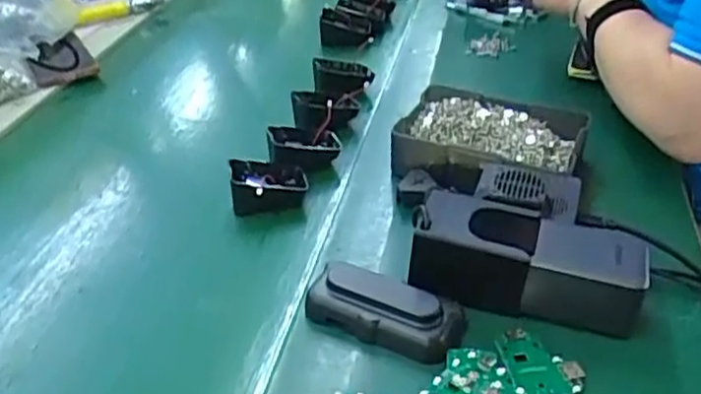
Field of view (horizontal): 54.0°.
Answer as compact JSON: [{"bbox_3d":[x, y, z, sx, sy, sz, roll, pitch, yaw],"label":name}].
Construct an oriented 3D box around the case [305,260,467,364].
[{"bbox_3d":[0.023,0.077,0.476,0.103,0.032,0.048,13,38,23],"label":"case"}]

